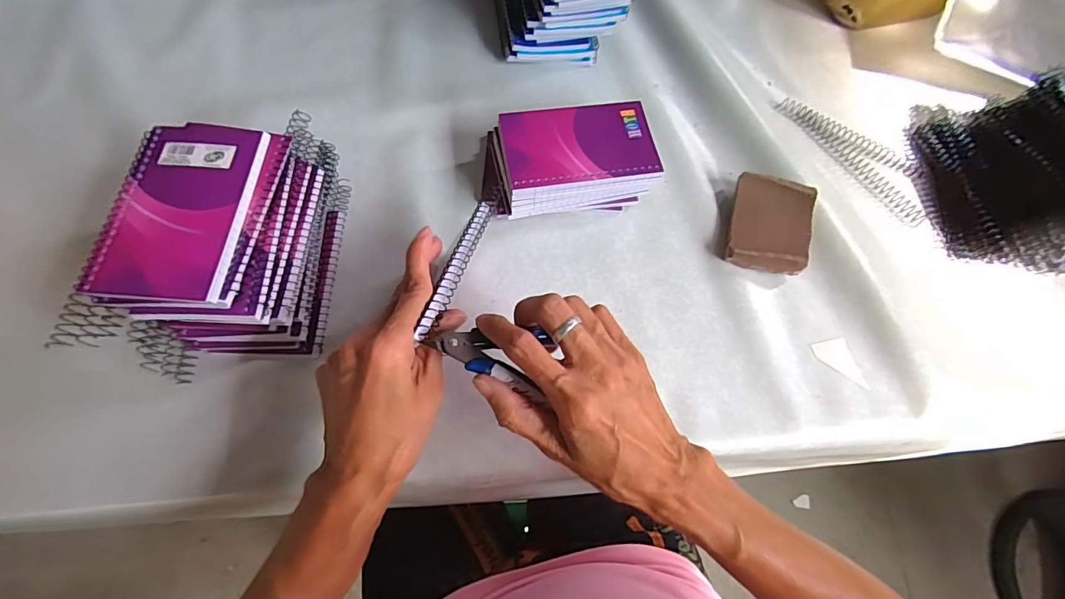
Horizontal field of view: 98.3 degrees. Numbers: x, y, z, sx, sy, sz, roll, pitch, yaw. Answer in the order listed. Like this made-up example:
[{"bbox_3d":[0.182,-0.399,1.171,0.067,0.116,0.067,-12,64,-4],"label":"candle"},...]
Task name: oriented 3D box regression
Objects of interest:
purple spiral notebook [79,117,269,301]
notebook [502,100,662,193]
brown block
[{"bbox_3d":[-0.235,-0.064,0.308,0.086,0.007,0.134,4,68,-1],"label":"purple spiral notebook"},{"bbox_3d":[0.041,-0.135,0.394,0.129,0.007,0.078,-8,70,-6],"label":"notebook"},{"bbox_3d":[0.211,-0.066,0.409,0.066,0.027,0.084,15,68,3],"label":"brown block"}]

